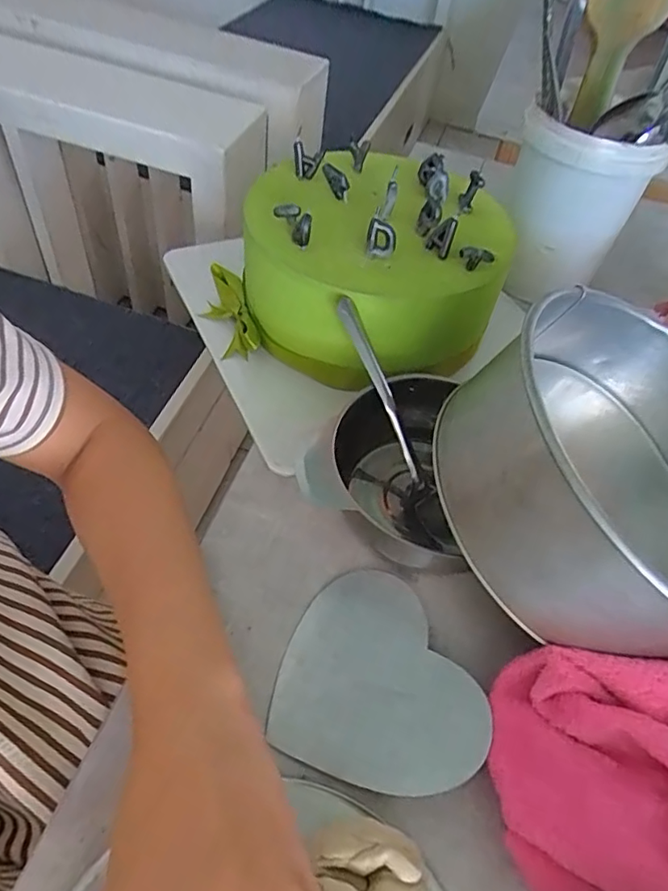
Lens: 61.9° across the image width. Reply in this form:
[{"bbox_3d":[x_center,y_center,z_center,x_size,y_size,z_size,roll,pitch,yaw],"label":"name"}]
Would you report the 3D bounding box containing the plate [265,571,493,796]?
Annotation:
[{"bbox_3d":[0.026,0.113,0.278,0.099,0.004,0.099,-3,47,3],"label":"plate"}]

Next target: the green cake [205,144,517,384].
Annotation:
[{"bbox_3d":[0.027,-0.141,0.417,0.186,0.093,0.205,30,52,16],"label":"green cake"}]

